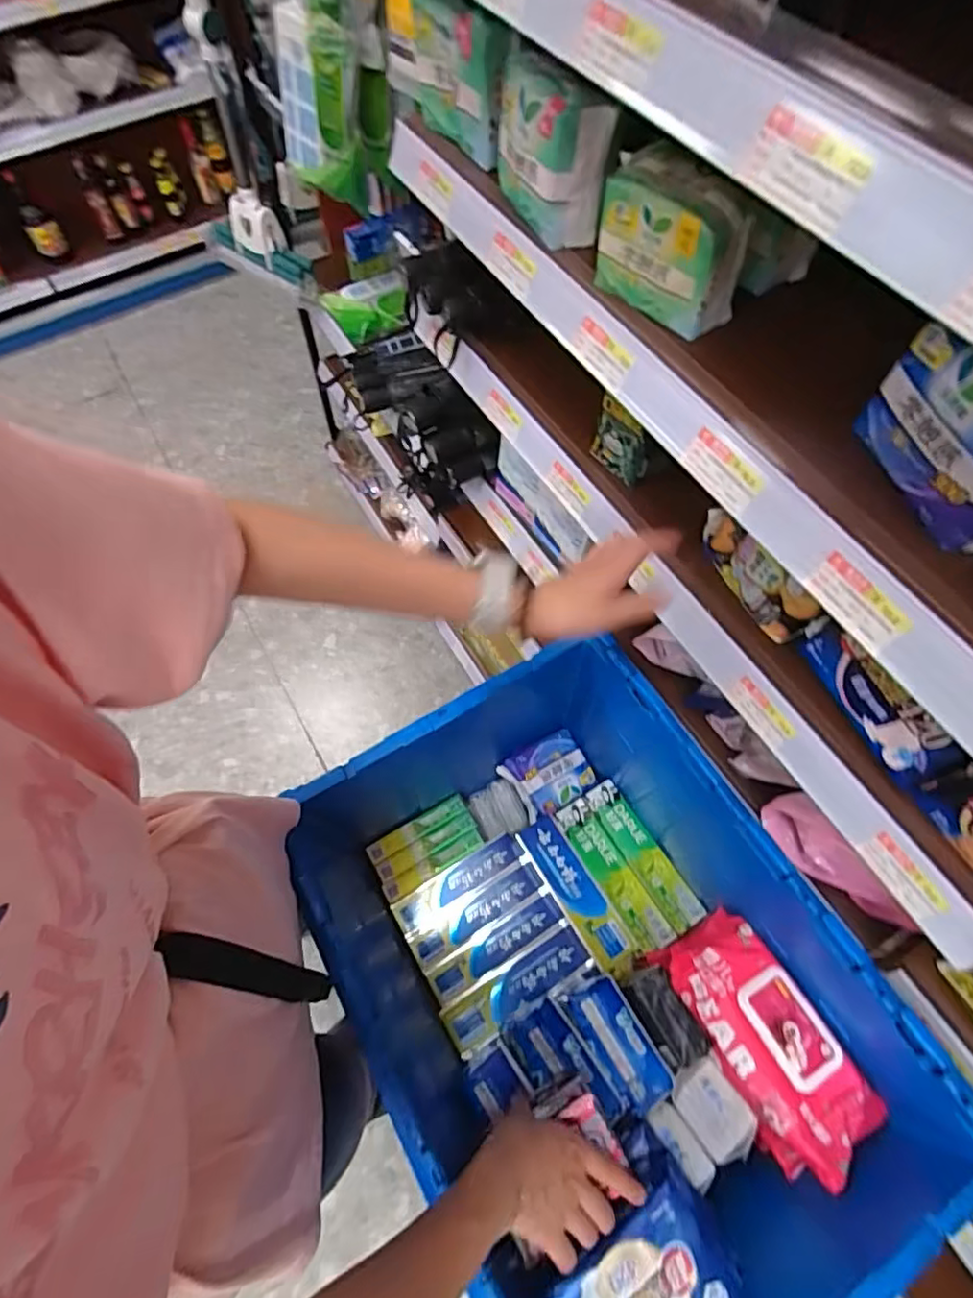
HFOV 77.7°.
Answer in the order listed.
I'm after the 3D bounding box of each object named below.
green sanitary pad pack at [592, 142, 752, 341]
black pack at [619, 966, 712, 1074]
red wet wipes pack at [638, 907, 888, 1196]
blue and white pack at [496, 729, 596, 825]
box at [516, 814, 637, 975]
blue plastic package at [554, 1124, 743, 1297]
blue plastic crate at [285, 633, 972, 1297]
[{"bbox_3d":[0.131,-0.292,0.438,0.104,0.082,0.042,40,71,18],"label":"green sanitary pad pack"},{"bbox_3d":[0.191,0.394,0.646,0.046,0.030,0.094,-28,67,-12],"label":"black pack"},{"bbox_3d":[0.283,0.395,0.621,0.110,0.077,0.225,-30,67,-13],"label":"red wet wipes pack"},{"bbox_3d":[0.090,0.177,0.852,0.112,0.036,0.097,-28,66,-14],"label":"blue and white pack"},{"bbox_3d":[0.112,0.315,0.777,0.050,0.044,0.197,-29,67,-12],"label":"box"},{"bbox_3d":[0.130,0.524,0.496,0.145,0.034,0.102,-27,66,-14],"label":"blue plastic package"},{"bbox_3d":[0.102,0.343,0.659,0.408,0.281,0.579,-30,67,-13],"label":"blue plastic crate"}]

